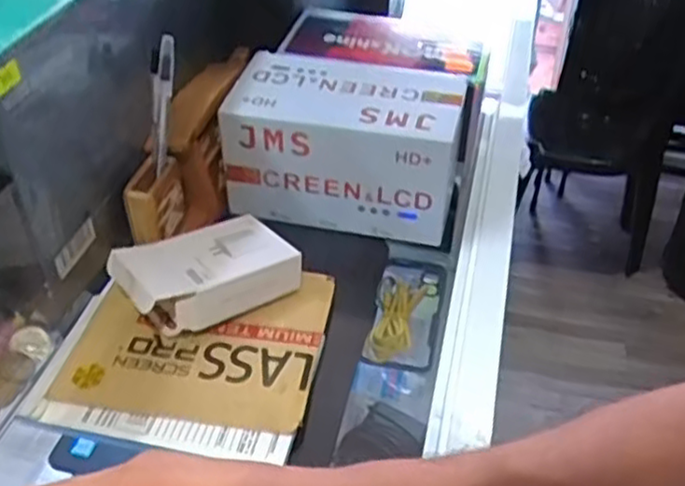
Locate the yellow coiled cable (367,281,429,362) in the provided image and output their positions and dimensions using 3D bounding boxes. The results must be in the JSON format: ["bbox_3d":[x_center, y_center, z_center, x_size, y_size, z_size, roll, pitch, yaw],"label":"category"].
[{"bbox_3d":[0.067,0.082,0.814,0.044,0.028,0.132,14,42,16],"label":"yellow coiled cable"}]

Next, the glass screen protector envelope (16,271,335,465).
[{"bbox_3d":[-0.097,0.066,0.463,0.161,0.011,0.142,6,40,7],"label":"glass screen protector envelope"}]

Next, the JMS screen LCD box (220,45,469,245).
[{"bbox_3d":[0.003,-0.079,0.570,0.172,0.101,0.092,8,41,10],"label":"JMS screen LCD box"}]

